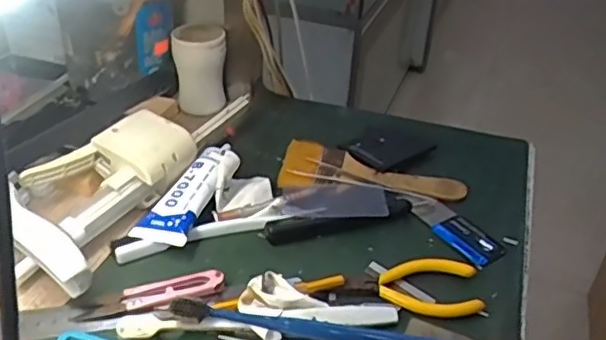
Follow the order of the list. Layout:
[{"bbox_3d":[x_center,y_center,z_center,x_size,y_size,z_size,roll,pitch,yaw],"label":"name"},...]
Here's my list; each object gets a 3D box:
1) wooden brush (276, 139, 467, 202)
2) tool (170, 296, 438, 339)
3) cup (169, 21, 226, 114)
[{"bbox_3d":[0.063,0.001,0.562,0.163,0.017,0.062,7,35,7],"label":"wooden brush"},{"bbox_3d":[0.009,0.103,0.397,0.181,0.027,0.018,6,34,5],"label":"tool"},{"bbox_3d":[-0.106,-0.105,0.639,0.052,0.082,0.050,2,34,-1],"label":"cup"}]

